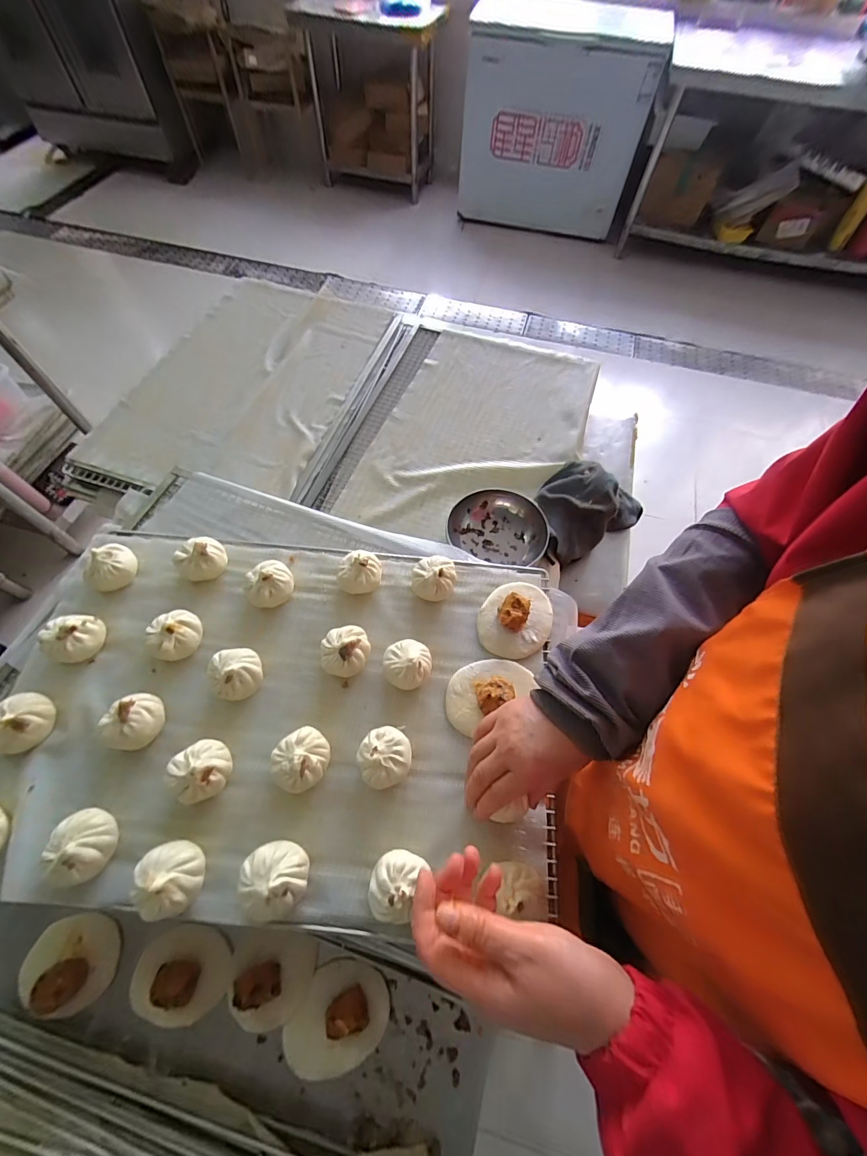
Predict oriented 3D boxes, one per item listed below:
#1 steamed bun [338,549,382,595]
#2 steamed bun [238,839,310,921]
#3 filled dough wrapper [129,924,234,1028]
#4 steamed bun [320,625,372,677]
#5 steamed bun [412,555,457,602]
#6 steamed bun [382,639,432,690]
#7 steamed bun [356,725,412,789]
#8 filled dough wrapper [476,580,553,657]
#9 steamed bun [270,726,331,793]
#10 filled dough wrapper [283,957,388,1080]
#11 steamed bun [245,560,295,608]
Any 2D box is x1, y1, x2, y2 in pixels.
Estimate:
[{"bbox_3d":[-0.091,-0.007,0.515,0.054,0.043,0.052,-6,63,-5],"label":"steamed bun"},{"bbox_3d":[-0.141,0.268,0.373,0.055,0.041,0.055,1,63,-2],"label":"steamed bun"},{"bbox_3d":[-0.274,0.429,0.445,0.109,0.035,0.080,3,63,-1],"label":"filled dough wrapper"},{"bbox_3d":[-0.099,0.081,0.469,0.054,0.043,0.056,-4,63,-4],"label":"steamed bun"},{"bbox_3d":[0.001,-0.002,0.512,0.052,0.033,0.052,6,63,1],"label":"steamed bun"},{"bbox_3d":[-0.028,0.095,0.465,0.053,0.041,0.055,9,63,2],"label":"steamed bun"},{"bbox_3d":[-0.049,0.181,0.422,0.051,0.042,0.053,1,63,-2],"label":"steamed bun"},{"bbox_3d":[0.102,0.043,0.500,0.083,0.037,0.099,21,64,8],"label":"filled dough wrapper"},{"bbox_3d":[-0.132,0.183,0.418,0.055,0.041,0.052,1,63,-2],"label":"steamed bun"},{"bbox_3d":[-0.099,0.463,0.432,0.087,0.026,0.100,27,65,12],"label":"filled dough wrapper"},{"bbox_3d":[-0.197,0.008,0.504,0.054,0.042,0.051,1,63,-2],"label":"steamed bun"}]

